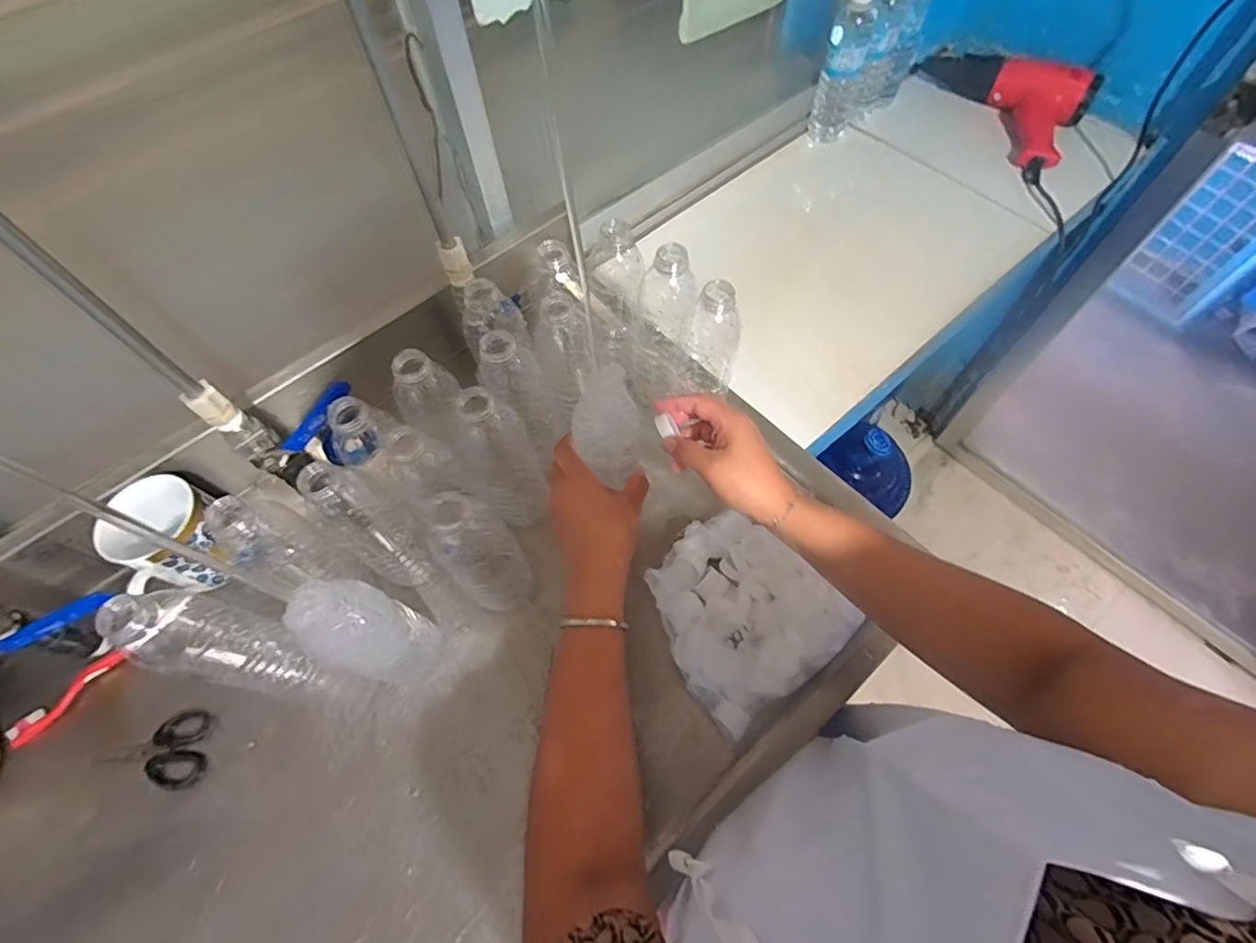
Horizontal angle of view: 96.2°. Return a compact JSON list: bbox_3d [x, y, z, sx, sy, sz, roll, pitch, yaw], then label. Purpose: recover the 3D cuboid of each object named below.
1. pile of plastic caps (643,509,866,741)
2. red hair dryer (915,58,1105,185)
[{"bbox_3d":[0.098,0.136,0.541,0.150,0.077,0.178,-38,67,-16],"label":"pile of plastic caps"},{"bbox_3d":[0.657,-0.639,0.950,0.170,0.068,0.325,-19,63,-7],"label":"red hair dryer"}]

